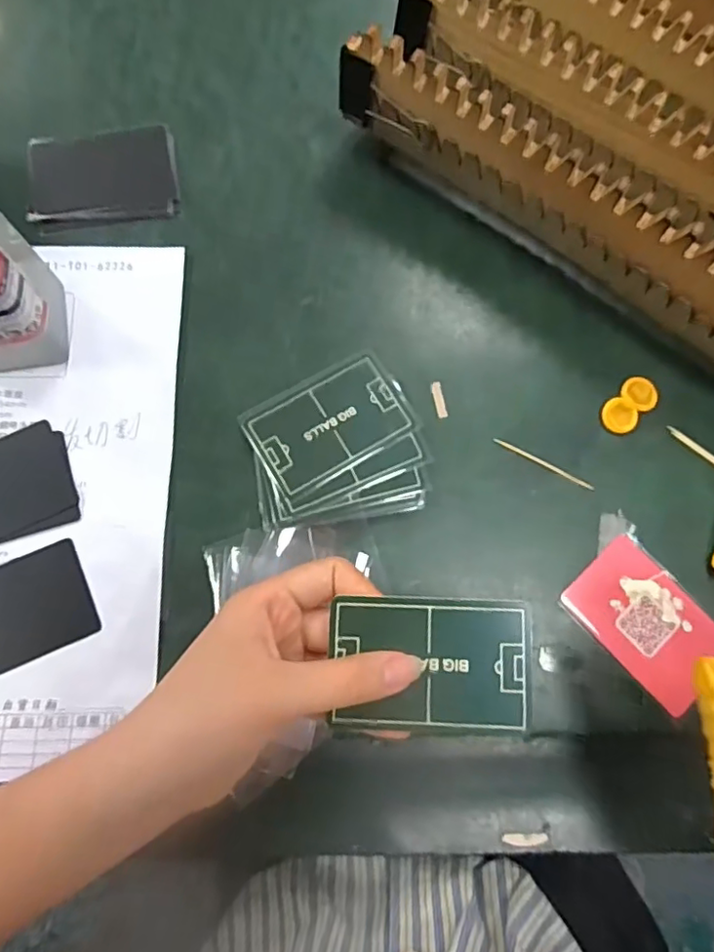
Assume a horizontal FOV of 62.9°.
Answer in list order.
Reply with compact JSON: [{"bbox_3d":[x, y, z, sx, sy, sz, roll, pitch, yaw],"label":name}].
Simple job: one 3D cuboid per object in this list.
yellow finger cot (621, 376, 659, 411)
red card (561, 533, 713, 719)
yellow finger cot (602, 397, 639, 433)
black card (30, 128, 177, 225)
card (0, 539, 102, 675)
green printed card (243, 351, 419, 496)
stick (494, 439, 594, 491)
[{"bbox_3d":[0.169,-0.049,0.347,0.022,0.005,0.021,0,77,-2],"label":"yellow finger cot"},{"bbox_3d":[0.159,0.079,0.317,0.057,0.007,0.081,-40,79,-10],"label":"red card"},{"bbox_3d":[0.154,-0.036,0.343,0.019,0.005,0.021,10,77,1],"label":"yellow finger cot"},{"bbox_3d":[-0.161,-0.189,0.371,0.092,0.005,0.065,-9,78,-4],"label":"black card"},{"bbox_3d":[-0.182,0.073,0.306,0.083,0.004,0.053,-23,79,-7],"label":"card"},{"bbox_3d":[-0.015,-0.031,0.330,0.086,0.004,0.056,-30,80,-9],"label":"green printed card"},{"bbox_3d":[0.108,-0.007,0.338,0.061,0.004,0.004,29,78,5],"label":"stick"}]

